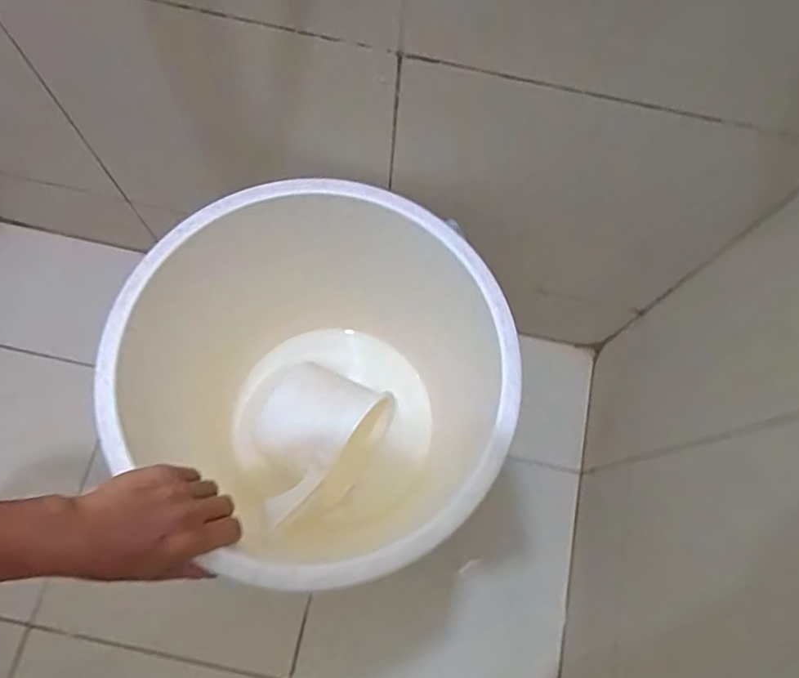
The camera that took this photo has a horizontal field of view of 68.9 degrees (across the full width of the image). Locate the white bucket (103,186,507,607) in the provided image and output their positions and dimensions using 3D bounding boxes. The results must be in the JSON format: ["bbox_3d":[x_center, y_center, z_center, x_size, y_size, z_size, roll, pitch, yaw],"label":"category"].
[{"bbox_3d":[-0.071,0.069,0.592,0.314,0.312,0.321,1,70,-2],"label":"white bucket"}]

